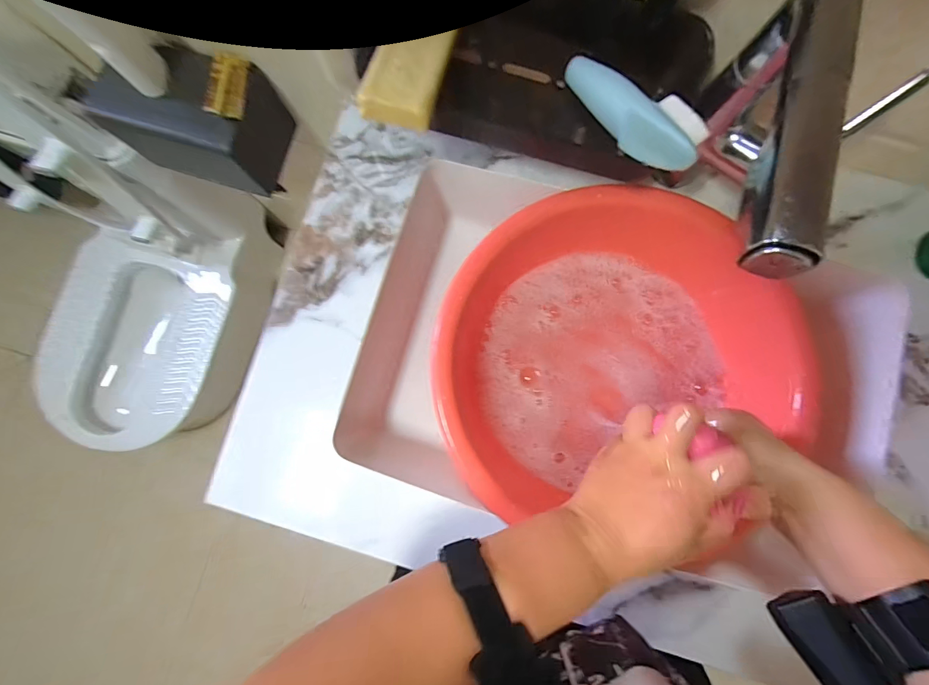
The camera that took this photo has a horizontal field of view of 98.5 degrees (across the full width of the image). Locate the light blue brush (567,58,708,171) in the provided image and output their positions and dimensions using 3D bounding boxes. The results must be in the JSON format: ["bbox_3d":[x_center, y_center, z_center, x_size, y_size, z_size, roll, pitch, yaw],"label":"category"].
[{"bbox_3d":[0.128,-0.183,0.317,0.126,0.035,0.041,41,86,6],"label":"light blue brush"}]

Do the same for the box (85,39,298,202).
[{"bbox_3d":[-0.362,-0.306,0.539,0.189,0.115,0.123,17,84,4],"label":"box"}]

